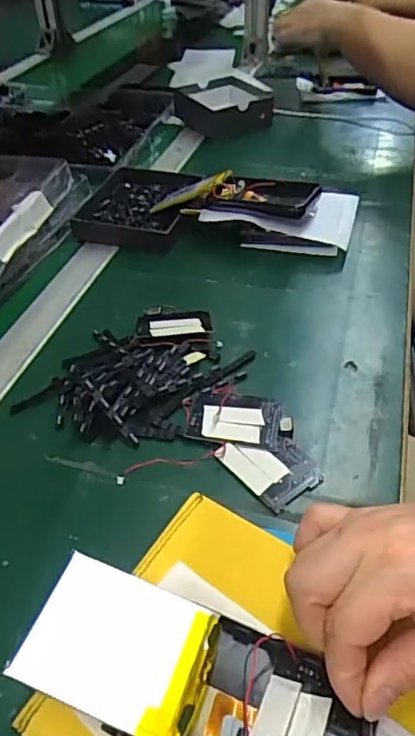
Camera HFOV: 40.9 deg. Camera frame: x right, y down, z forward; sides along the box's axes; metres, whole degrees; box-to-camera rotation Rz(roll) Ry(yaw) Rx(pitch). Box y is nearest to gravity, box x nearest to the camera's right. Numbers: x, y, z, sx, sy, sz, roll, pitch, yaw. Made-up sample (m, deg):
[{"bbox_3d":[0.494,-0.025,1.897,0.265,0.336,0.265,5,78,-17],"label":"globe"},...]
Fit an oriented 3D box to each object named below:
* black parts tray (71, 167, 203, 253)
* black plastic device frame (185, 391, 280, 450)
[{"bbox_3d":[-0.079,-0.190,0.635,0.120,0.023,0.151,7,44,8],"label":"black parts tray"},{"bbox_3d":[0.020,0.035,0.401,0.066,0.006,0.046,6,44,8],"label":"black plastic device frame"}]

